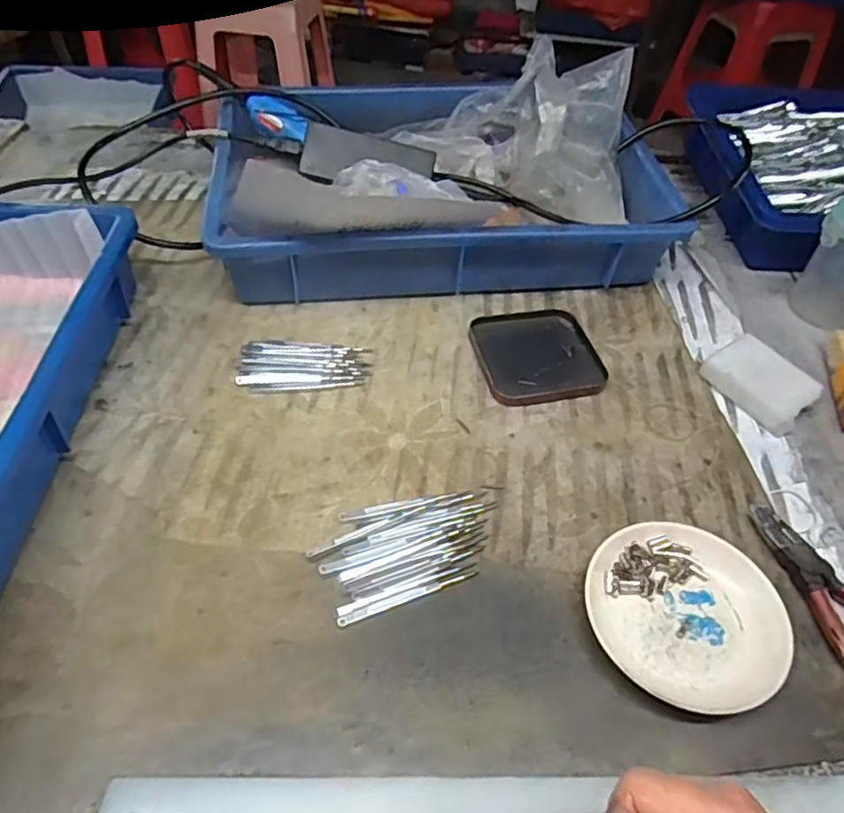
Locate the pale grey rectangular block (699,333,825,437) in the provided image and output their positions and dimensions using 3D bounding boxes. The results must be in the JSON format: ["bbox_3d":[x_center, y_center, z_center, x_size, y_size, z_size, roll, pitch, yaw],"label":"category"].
[{"bbox_3d":[0.294,-0.022,0.537,0.063,0.029,0.082,-29,56,-26],"label":"pale grey rectangular block"}]

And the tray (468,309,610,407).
[{"bbox_3d":[0.102,-0.048,0.561,0.104,0.010,0.109,-9,50,-11],"label":"tray"}]

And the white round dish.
[{"bbox_3d":[0.166,0.130,0.396,0.119,0.022,0.110,2,49,-2],"label":"white round dish"}]

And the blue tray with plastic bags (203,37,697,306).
[{"bbox_3d":[0.019,-0.243,0.637,0.433,0.150,0.278,-3,49,-7],"label":"blue tray with plastic bags"}]

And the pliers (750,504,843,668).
[{"bbox_3d":[0.271,0.129,0.407,0.053,0.015,0.150,-17,52,-18],"label":"pliers"}]

